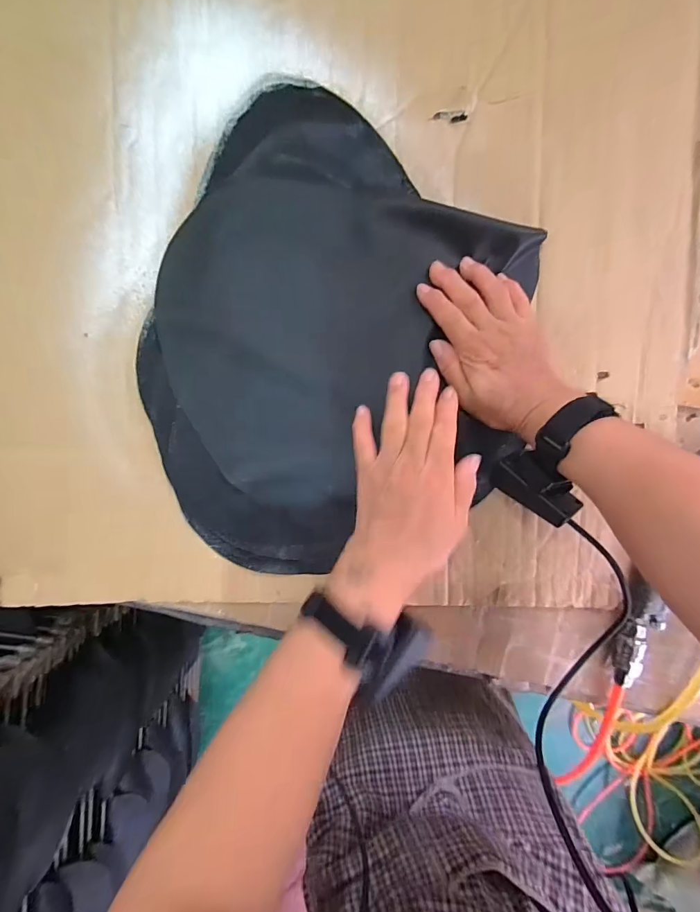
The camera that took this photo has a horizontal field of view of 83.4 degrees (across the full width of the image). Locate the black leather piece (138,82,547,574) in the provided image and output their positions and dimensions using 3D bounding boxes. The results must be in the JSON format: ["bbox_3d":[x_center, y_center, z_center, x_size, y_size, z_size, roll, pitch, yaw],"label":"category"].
[{"bbox_3d":[-0.019,-0.088,0.357,0.339,0.033,0.397,26,94,0],"label":"black leather piece"}]

